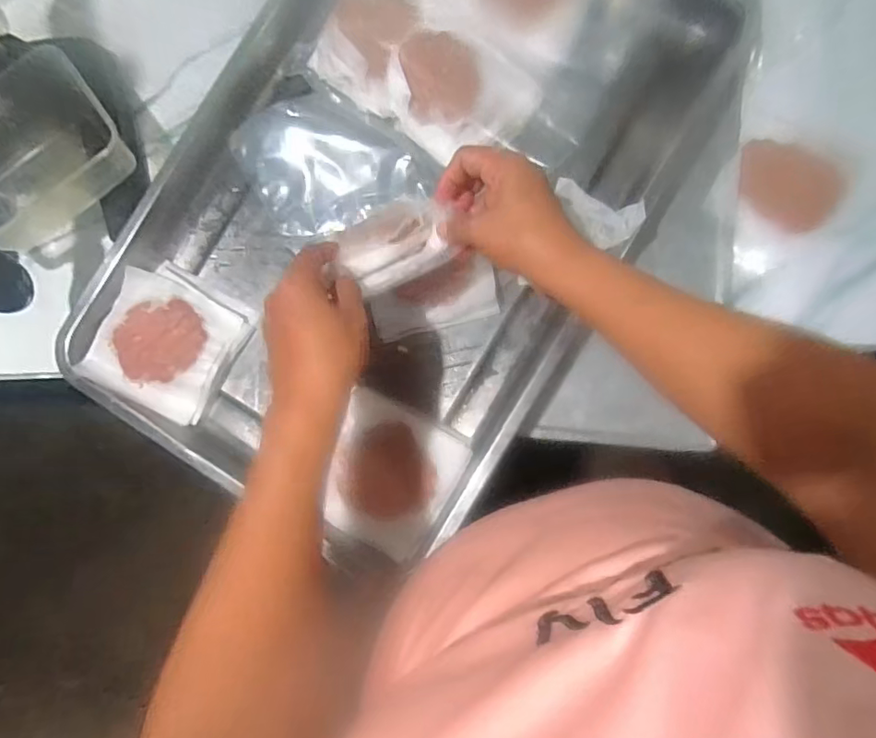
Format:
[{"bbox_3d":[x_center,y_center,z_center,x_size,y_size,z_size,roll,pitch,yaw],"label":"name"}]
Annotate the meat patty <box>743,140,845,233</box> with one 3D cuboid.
[{"bbox_3d":[0.319,-0.171,0.494,0.093,0.012,0.071,37,89,5],"label":"meat patty"}]

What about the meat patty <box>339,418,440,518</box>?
[{"bbox_3d":[-0.045,0.091,0.471,0.076,0.004,0.077,2,75,-7],"label":"meat patty"}]

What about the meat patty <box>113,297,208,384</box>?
[{"bbox_3d":[-0.260,-0.025,0.504,0.085,0.010,0.072,-8,86,3],"label":"meat patty"}]

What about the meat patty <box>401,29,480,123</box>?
[{"bbox_3d":[0.004,-0.259,0.488,0.063,0.025,0.081,-10,88,7],"label":"meat patty"}]

